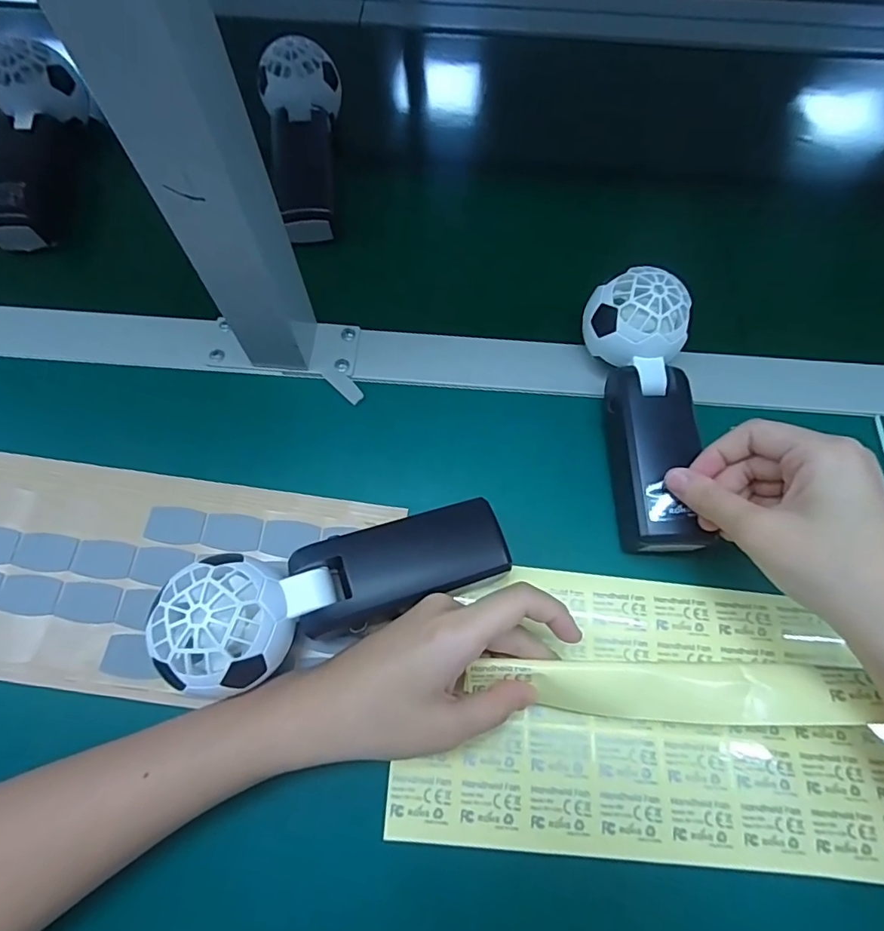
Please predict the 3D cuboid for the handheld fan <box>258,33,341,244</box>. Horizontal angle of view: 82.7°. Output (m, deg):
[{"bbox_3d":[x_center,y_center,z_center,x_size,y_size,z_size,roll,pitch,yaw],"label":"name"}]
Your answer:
[{"bbox_3d":[-0.101,-0.245,0.377,0.058,0.046,0.159,-9,68,-9],"label":"handheld fan"}]

